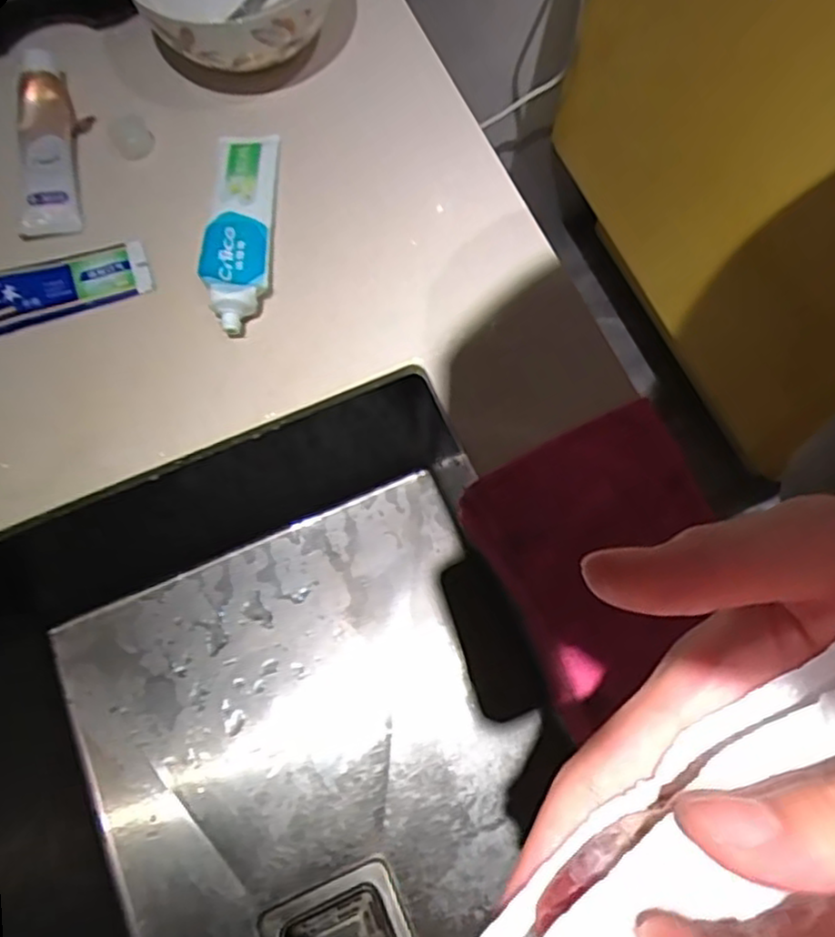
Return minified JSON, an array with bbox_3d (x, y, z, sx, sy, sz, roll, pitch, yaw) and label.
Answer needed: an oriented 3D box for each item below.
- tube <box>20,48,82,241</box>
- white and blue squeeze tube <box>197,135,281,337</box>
[{"bbox_3d":[-0.269,-0.243,0.514,0.036,0.018,0.155,-9,73,-1],"label":"tube"},{"bbox_3d":[-0.120,-0.170,0.482,0.045,0.026,0.164,-1,72,1],"label":"white and blue squeeze tube"}]

